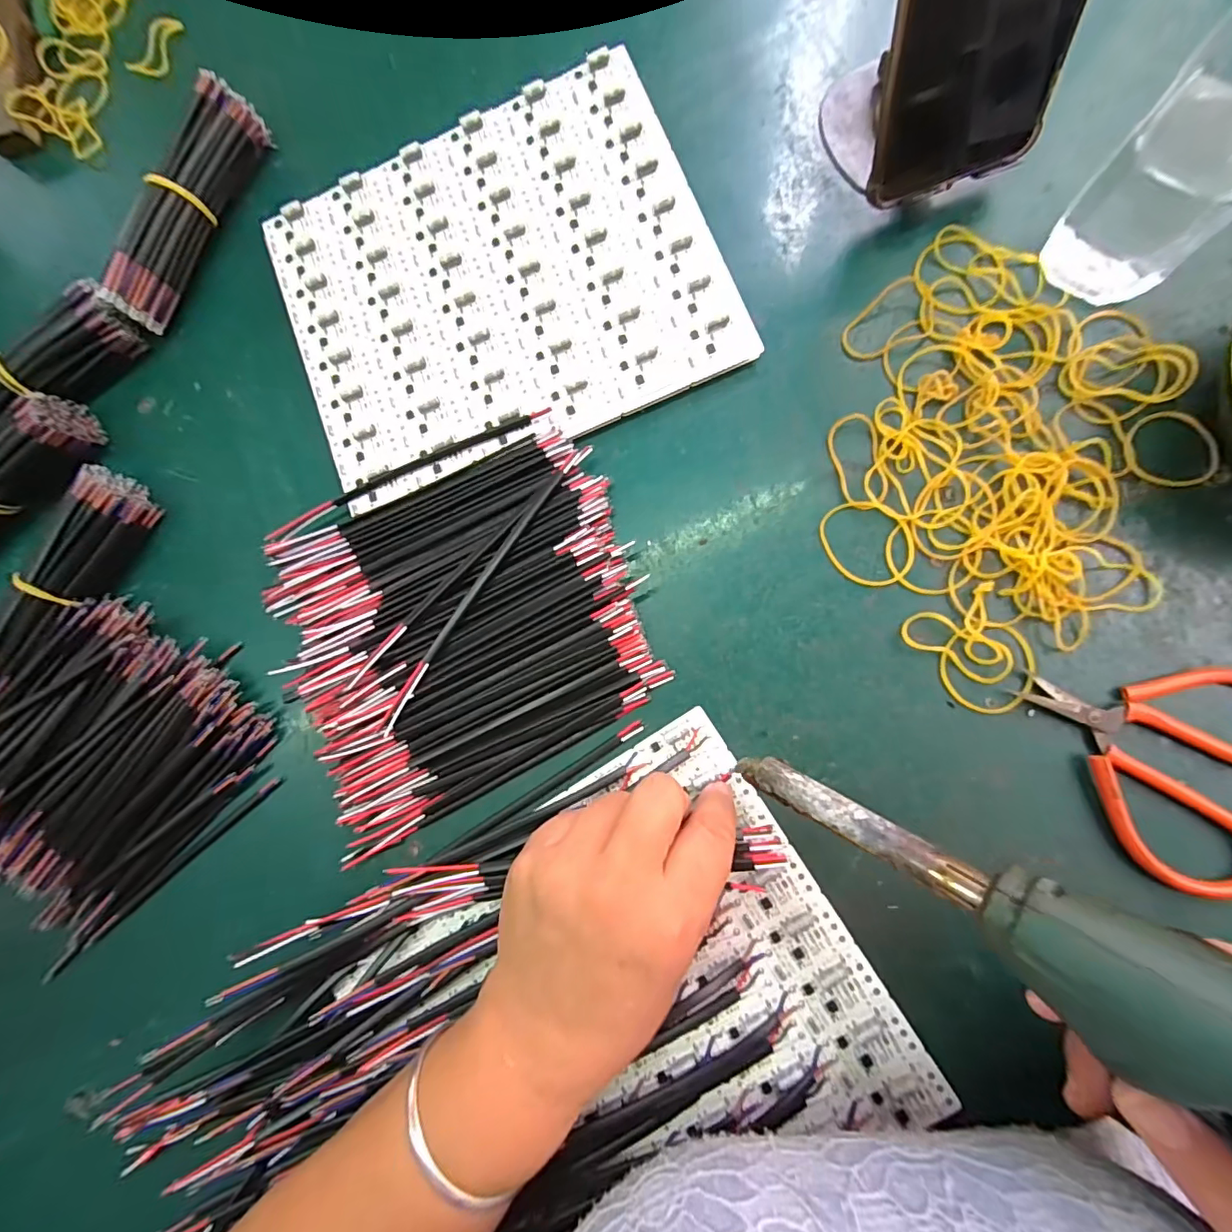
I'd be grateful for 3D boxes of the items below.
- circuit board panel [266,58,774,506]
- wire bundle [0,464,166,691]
[{"bbox_3d":[-0.068,-0.186,0.295,0.233,0.011,0.200,-22,82,5],"label":"circuit board panel"},{"bbox_3d":[-0.319,-0.014,0.300,0.034,0.034,0.144,28,89,9],"label":"wire bundle"}]

